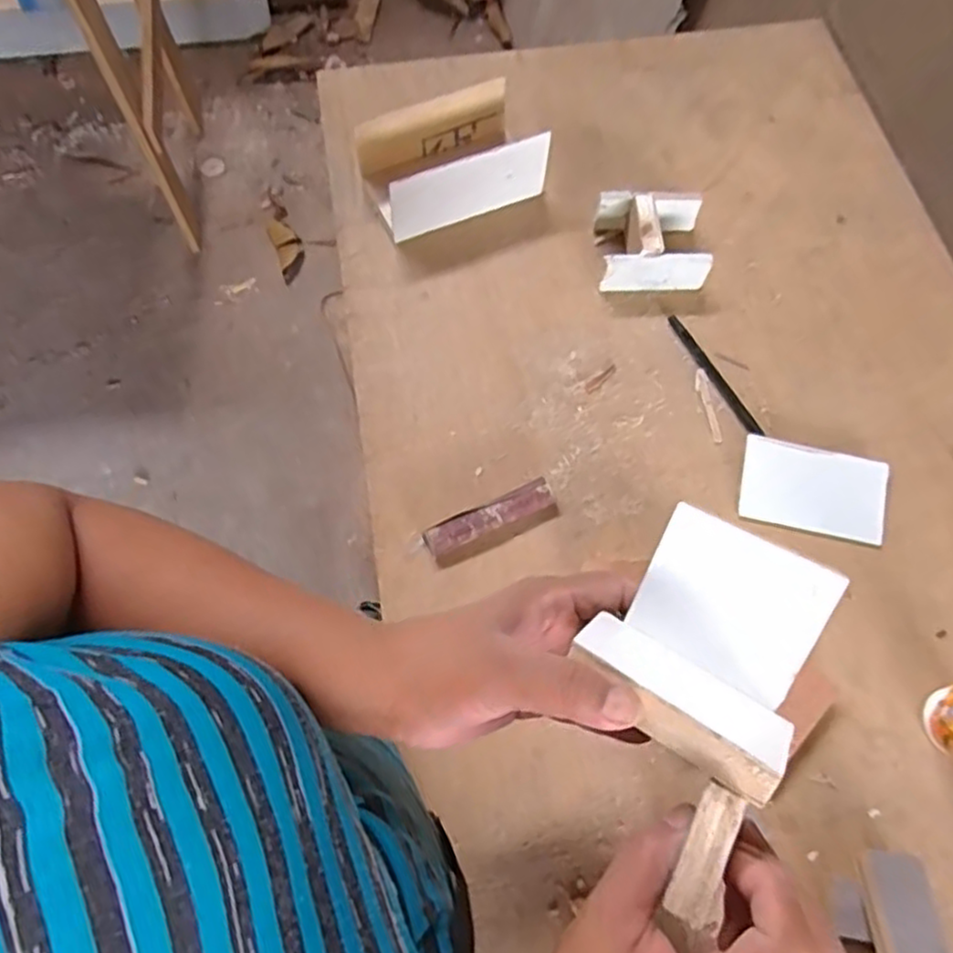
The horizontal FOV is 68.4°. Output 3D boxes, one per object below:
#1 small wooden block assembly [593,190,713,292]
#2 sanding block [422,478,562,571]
[{"bbox_3d":[0.149,-0.200,0.595,0.089,0.044,0.076,-1,67,-1],"label":"small wooden block assembly"},{"bbox_3d":[0.012,0.034,0.506,0.096,0.015,0.028,-24,70,-9],"label":"sanding block"}]

